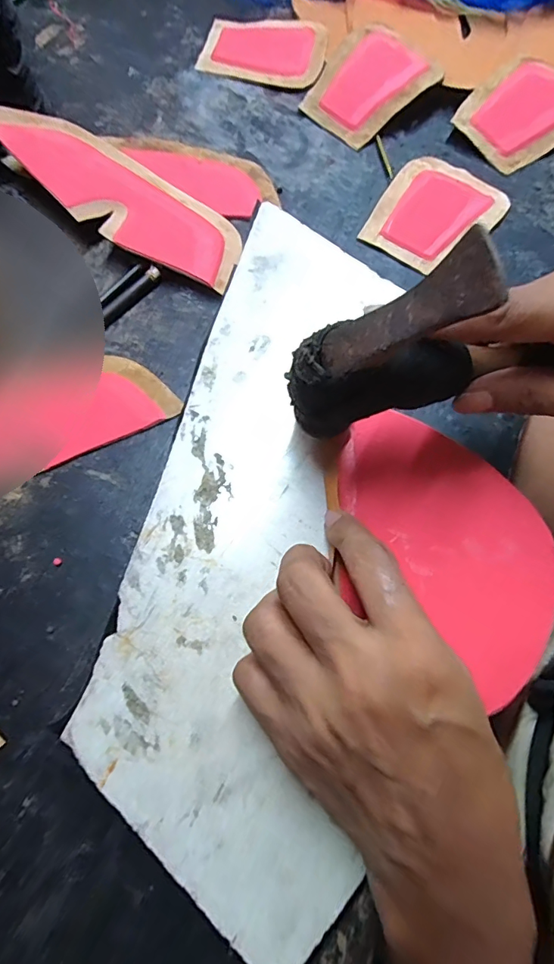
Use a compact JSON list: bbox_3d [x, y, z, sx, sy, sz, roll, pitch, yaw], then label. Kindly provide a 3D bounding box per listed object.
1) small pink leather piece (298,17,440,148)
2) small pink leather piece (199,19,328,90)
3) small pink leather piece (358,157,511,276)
[{"bbox_3d":[0.073,-0.318,0.364,0.087,0.023,0.094,42,76,13],"label":"small pink leather piece"},{"bbox_3d":[-0.010,-0.370,0.389,0.103,0.006,0.080,16,72,6],"label":"small pink leather piece"},{"bbox_3d":[0.113,-0.195,0.329,0.078,0.009,0.099,37,75,12],"label":"small pink leather piece"}]

